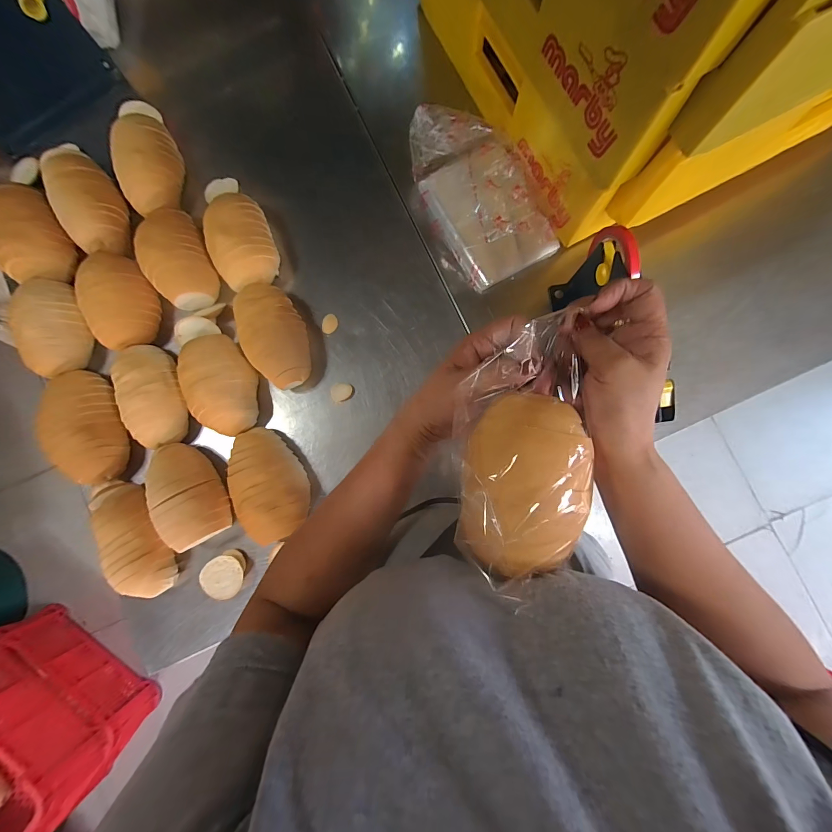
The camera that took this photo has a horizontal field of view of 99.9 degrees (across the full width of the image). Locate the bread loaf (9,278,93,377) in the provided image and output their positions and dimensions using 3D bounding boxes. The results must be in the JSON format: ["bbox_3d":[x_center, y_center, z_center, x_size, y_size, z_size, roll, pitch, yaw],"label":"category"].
[{"bbox_3d":[-0.512,-0.126,0.499,0.061,0.064,0.140,-10,86,2],"label":"bread loaf"}]

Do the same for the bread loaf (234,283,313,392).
[{"bbox_3d":[-0.199,-0.112,0.493,0.084,0.065,0.147,-14,86,1],"label":"bread loaf"}]

